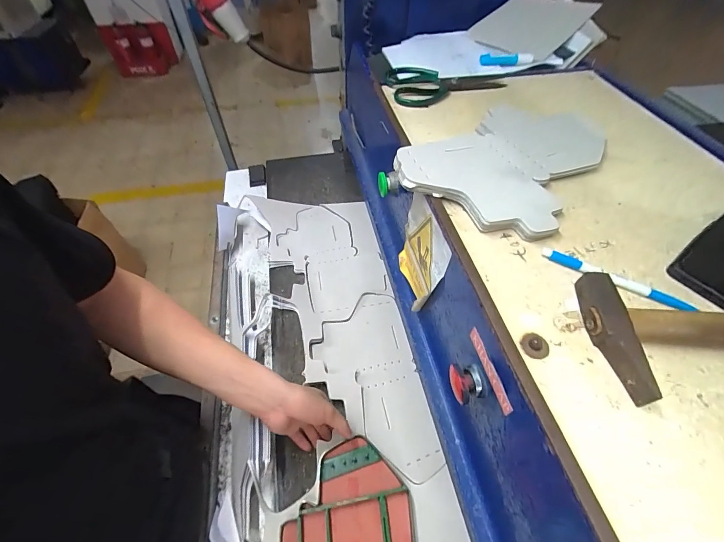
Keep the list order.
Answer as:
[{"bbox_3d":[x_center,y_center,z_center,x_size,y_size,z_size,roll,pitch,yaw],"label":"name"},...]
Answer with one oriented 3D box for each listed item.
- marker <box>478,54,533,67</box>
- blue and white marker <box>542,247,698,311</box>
[{"bbox_3d":[0.295,-0.432,0.668,0.110,0.021,0.021,2,52,0],"label":"marker"},{"bbox_3d":[0.254,0.007,0.328,0.138,0.009,0.014,26,56,18],"label":"blue and white marker"}]

